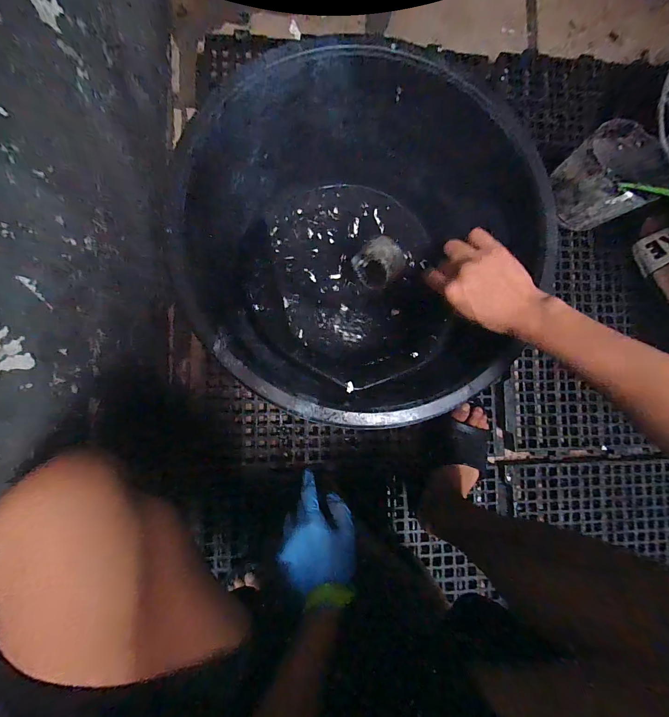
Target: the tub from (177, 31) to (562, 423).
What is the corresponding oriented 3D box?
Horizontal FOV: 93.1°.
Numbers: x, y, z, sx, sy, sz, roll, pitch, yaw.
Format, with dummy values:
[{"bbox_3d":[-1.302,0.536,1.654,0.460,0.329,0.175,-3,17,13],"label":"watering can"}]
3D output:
[{"bbox_3d":[0.044,-0.189,0.546,0.488,0.229,0.529,0,87,-6],"label":"tub"}]

